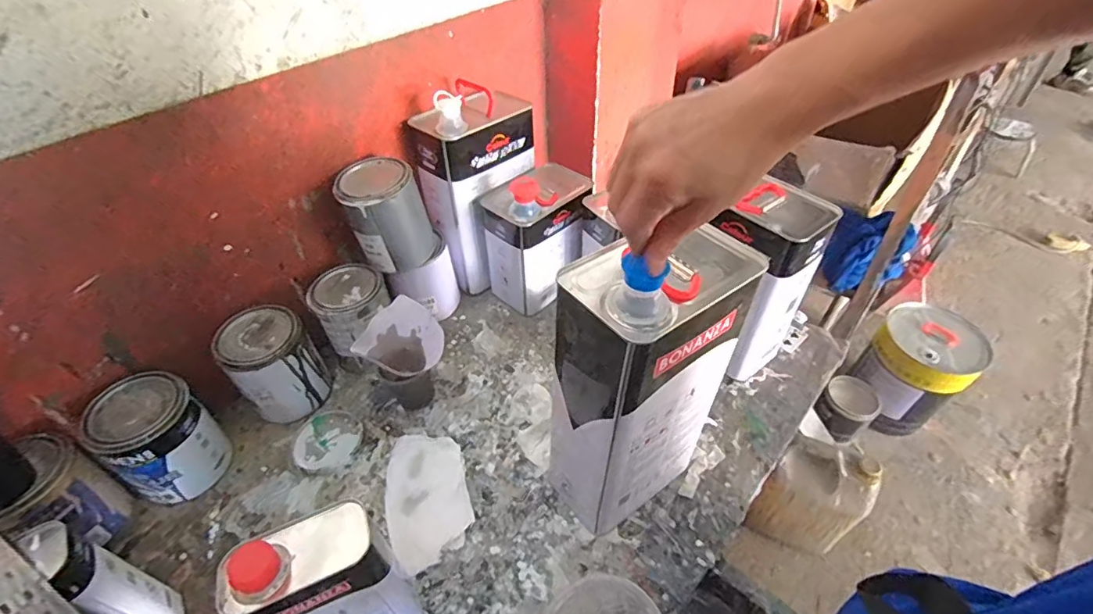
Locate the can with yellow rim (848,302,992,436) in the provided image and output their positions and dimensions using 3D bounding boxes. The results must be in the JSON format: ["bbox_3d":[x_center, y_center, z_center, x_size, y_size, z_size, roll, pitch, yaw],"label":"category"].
[{"bbox_3d":[1.119,0.189,1.549,0.275,0.313,0.256,0,44,0],"label":"can with yellow rim"}]

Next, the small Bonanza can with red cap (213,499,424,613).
[{"bbox_3d":[-0.194,0.259,0.457,0.116,0.193,0.071,-24,49,-23],"label":"small Bonanza can with red cap"}]

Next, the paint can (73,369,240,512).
[{"bbox_3d":[-0.471,0.161,0.619,0.098,0.143,0.105,25,49,23],"label":"paint can"}]

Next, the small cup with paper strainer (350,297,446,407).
[{"bbox_3d":[-0.196,0.072,0.716,0.092,0.129,0.101,0,44,0],"label":"small cup with paper strainer"}]

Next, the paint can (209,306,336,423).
[{"bbox_3d":[-0.370,0.082,0.696,0.104,0.131,0.100,0,44,0],"label":"paint can"}]

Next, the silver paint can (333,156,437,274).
[{"bbox_3d":[-0.229,-0.134,0.742,0.114,0.139,0.104,0,44,0],"label":"silver paint can"}]

